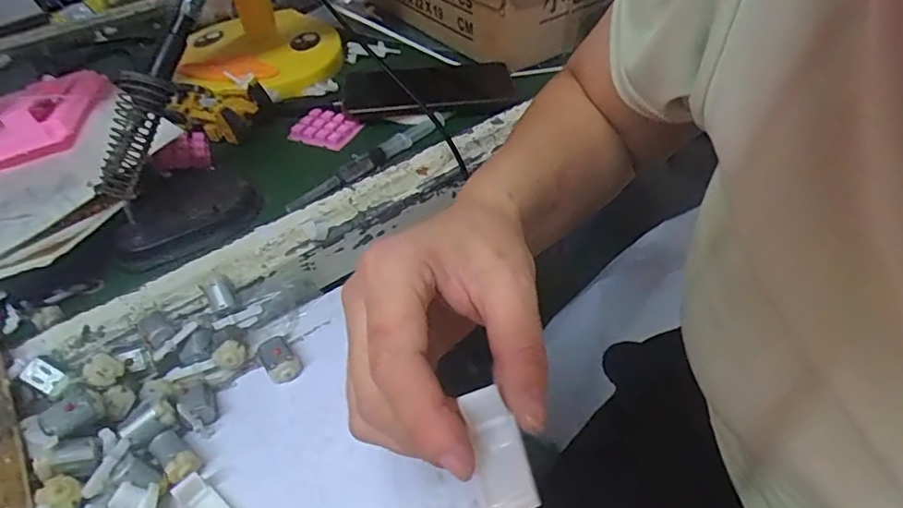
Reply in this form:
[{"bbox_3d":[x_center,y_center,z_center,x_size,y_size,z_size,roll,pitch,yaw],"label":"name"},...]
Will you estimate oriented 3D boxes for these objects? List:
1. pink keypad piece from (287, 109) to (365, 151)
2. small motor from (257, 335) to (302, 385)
[{"bbox_3d":[-0.119,-0.122,0.548,0.058,0.013,0.047,16,48,18],"label":"pink keypad piece"},{"bbox_3d":[-0.108,0.066,0.359,0.020,0.017,0.027,-26,49,-21],"label":"small motor"}]

